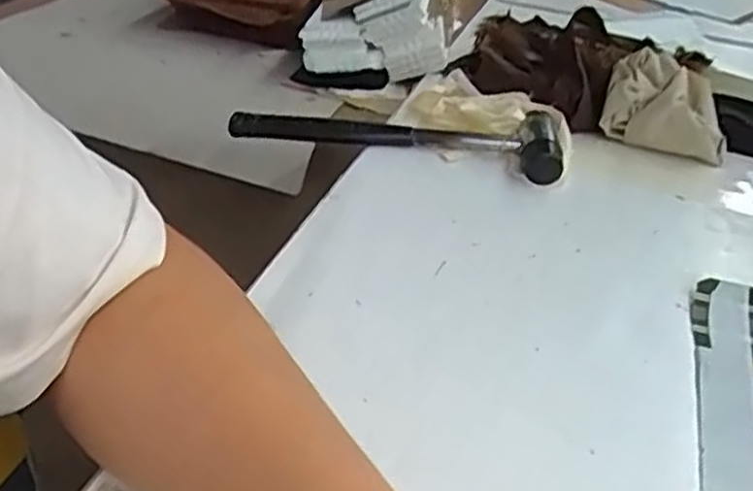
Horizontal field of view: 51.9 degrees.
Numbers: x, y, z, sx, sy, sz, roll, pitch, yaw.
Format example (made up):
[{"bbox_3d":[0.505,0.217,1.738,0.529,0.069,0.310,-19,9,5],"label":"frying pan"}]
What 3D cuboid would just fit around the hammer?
[{"bbox_3d":[0.015,-0.084,0.577,0.239,0.032,0.060,10,35,7],"label":"hammer"}]

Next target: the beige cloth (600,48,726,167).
[{"bbox_3d":[0.219,-0.100,0.592,0.046,0.070,0.093,-26,45,-36],"label":"beige cloth"}]

